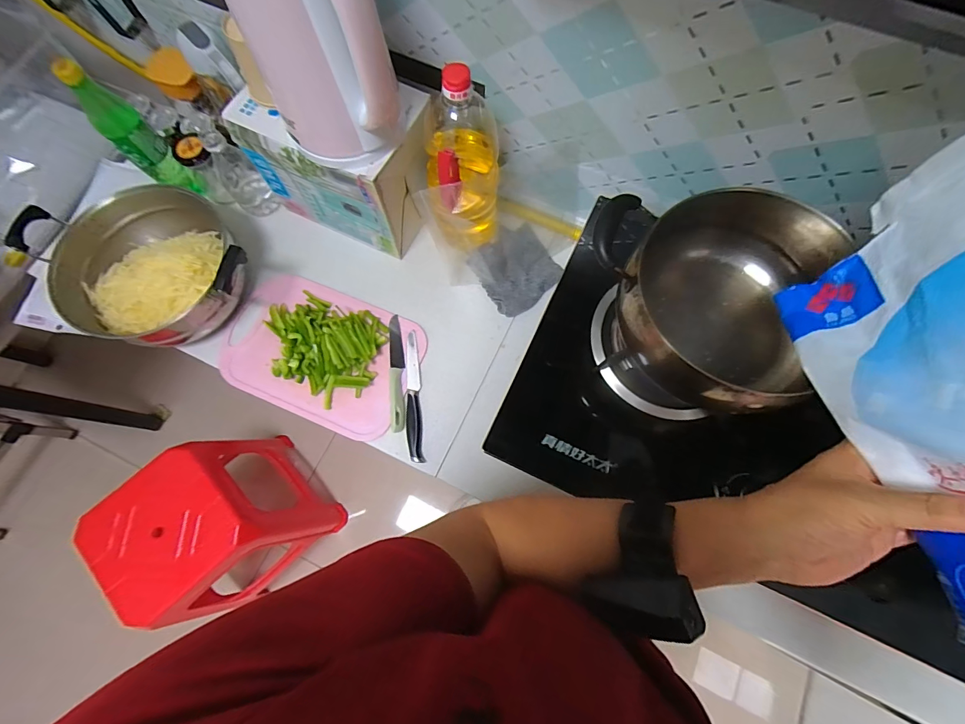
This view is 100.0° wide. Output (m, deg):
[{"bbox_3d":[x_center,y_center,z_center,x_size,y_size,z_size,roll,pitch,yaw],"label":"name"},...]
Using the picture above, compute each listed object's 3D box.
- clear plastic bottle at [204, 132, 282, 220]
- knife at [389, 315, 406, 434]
[{"bbox_3d":[-0.406,-0.313,0.680,0.065,0.152,0.078,-42,77,-11],"label":"clear plastic bottle"},{"bbox_3d":[-0.136,0.014,0.645,0.024,0.008,0.189,-4,73,-1],"label":"knife"}]

